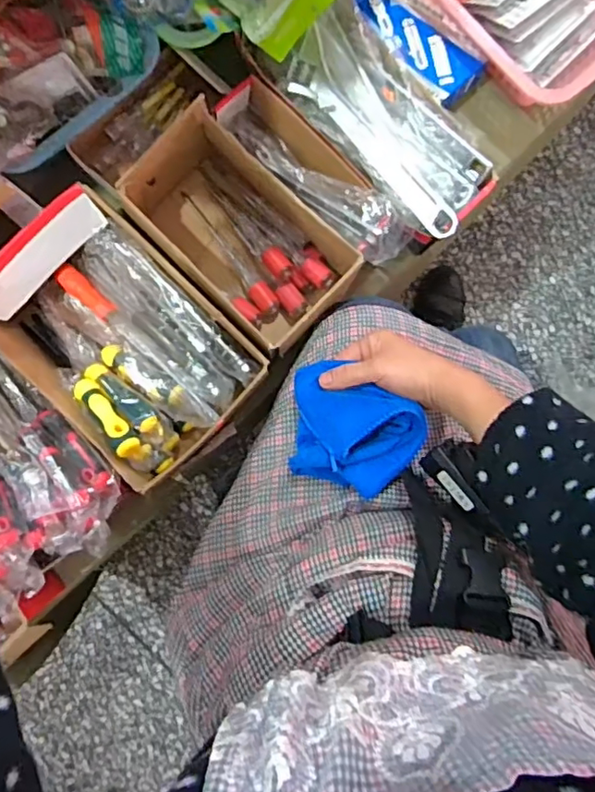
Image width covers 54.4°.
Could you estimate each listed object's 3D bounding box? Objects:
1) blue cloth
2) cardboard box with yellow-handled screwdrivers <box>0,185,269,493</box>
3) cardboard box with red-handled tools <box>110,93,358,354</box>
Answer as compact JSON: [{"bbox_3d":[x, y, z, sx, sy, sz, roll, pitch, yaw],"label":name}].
[{"bbox_3d":[0.052,0.026,0.517,0.121,0.042,0.116,4,70,23],"label":"blue cloth"},{"bbox_3d":[-0.185,-0.060,0.605,0.172,0.083,0.270,-45,91,-2],"label":"cardboard box with yellow-handled screwdrivers"},{"bbox_3d":[-0.063,-0.170,0.623,0.133,0.097,0.237,-43,91,-3],"label":"cardboard box with red-handled tools"}]

